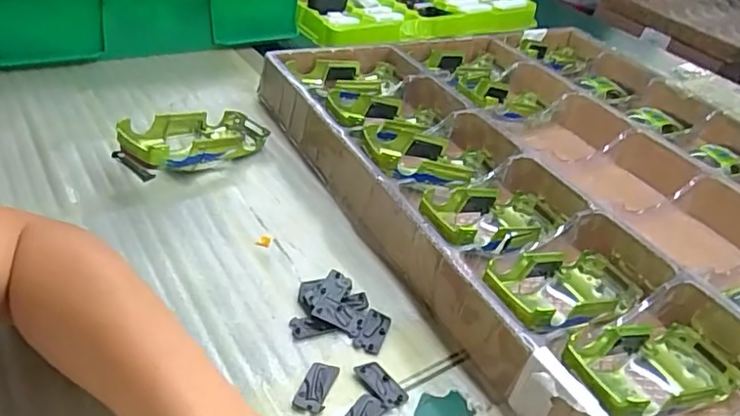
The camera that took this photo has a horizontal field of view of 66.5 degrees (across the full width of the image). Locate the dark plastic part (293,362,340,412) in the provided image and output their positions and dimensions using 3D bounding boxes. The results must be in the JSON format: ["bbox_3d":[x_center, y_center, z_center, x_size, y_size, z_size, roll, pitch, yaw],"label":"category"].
[{"bbox_3d":[-0.032,0.105,0.333,0.018,0.004,0.035,15,38,7],"label":"dark plastic part"}]

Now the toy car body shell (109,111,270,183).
[{"bbox_3d":[-0.148,-0.057,0.493,0.061,0.037,0.137,24,26,22],"label":"toy car body shell"}]

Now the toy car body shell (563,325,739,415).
[{"bbox_3d":[0.168,0.101,0.345,0.141,0.035,0.063,4,32,-41],"label":"toy car body shell"}]

